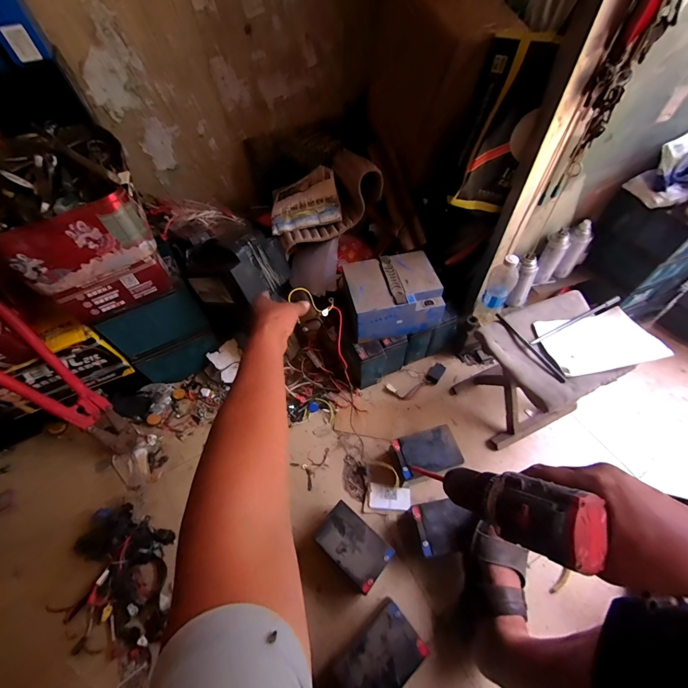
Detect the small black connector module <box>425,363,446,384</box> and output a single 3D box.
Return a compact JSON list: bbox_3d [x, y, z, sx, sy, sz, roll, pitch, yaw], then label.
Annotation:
[{"bbox_3d":[0.276,0.087,0.967,0.042,0.016,0.074,30,62,22],"label":"small black connector module"}]

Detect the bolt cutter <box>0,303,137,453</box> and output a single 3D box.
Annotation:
[{"bbox_3d":[-0.669,0.067,0.703,0.029,0.564,0.133,4,47,25],"label":"bolt cutter"}]

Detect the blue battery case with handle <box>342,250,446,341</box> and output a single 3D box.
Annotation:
[{"bbox_3d":[0.128,-0.133,0.867,0.229,0.113,0.183,-13,55,-5],"label":"blue battery case with handle"}]

